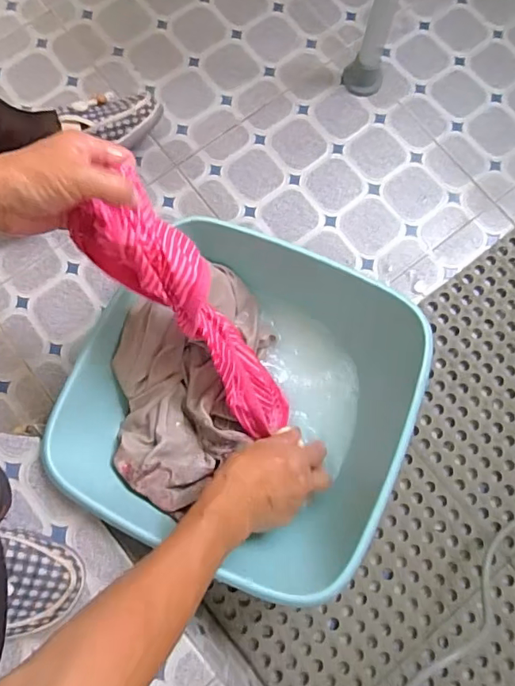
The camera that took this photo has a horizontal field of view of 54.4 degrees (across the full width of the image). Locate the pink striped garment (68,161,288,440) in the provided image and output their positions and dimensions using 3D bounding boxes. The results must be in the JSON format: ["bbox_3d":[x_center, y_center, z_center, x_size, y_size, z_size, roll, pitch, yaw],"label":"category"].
[{"bbox_3d":[-0.050,-0.010,0.483,0.069,0.308,0.054,-43,38,-10],"label":"pink striped garment"}]

